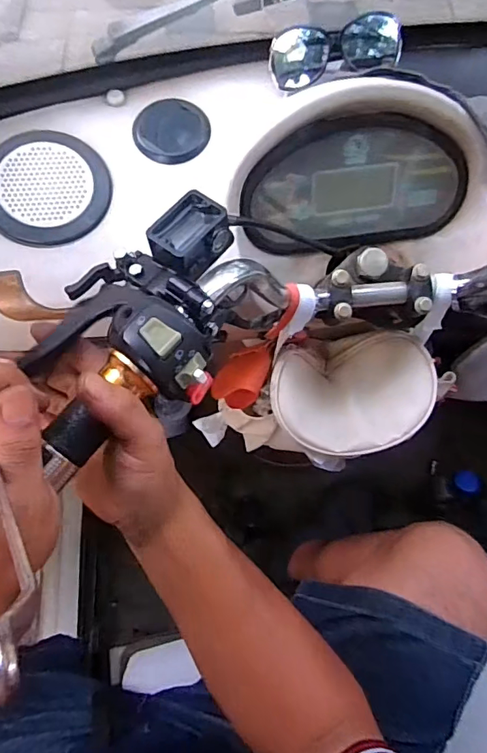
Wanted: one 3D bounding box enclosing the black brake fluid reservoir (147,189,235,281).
[{"bbox_3d":[-0.038,-0.102,0.355,0.044,0.028,0.058,40,72,16],"label":"black brake fluid reservoir"}]

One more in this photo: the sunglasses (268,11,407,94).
[{"bbox_3d":[0.098,-0.353,0.525,0.138,0.036,0.073,-8,66,-3],"label":"sunglasses"}]

